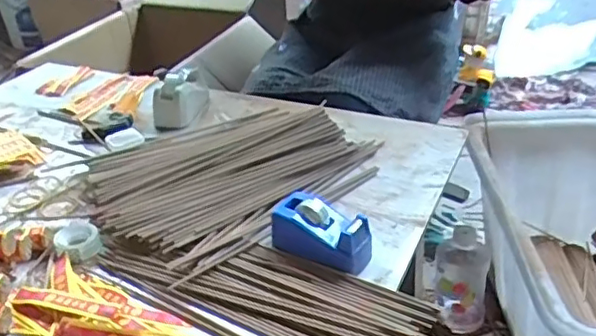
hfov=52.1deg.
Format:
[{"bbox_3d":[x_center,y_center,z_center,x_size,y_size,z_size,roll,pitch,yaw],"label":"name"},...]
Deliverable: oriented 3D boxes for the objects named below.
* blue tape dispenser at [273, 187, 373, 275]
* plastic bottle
[{"bbox_3d":[0.025,0.063,0.629,0.111,0.045,0.053,20,37,32],"label":"blue tape dispenser"},{"bbox_3d":[0.300,0.200,1.123,0.095,0.196,0.090,0,2,7],"label":"plastic bottle"}]

